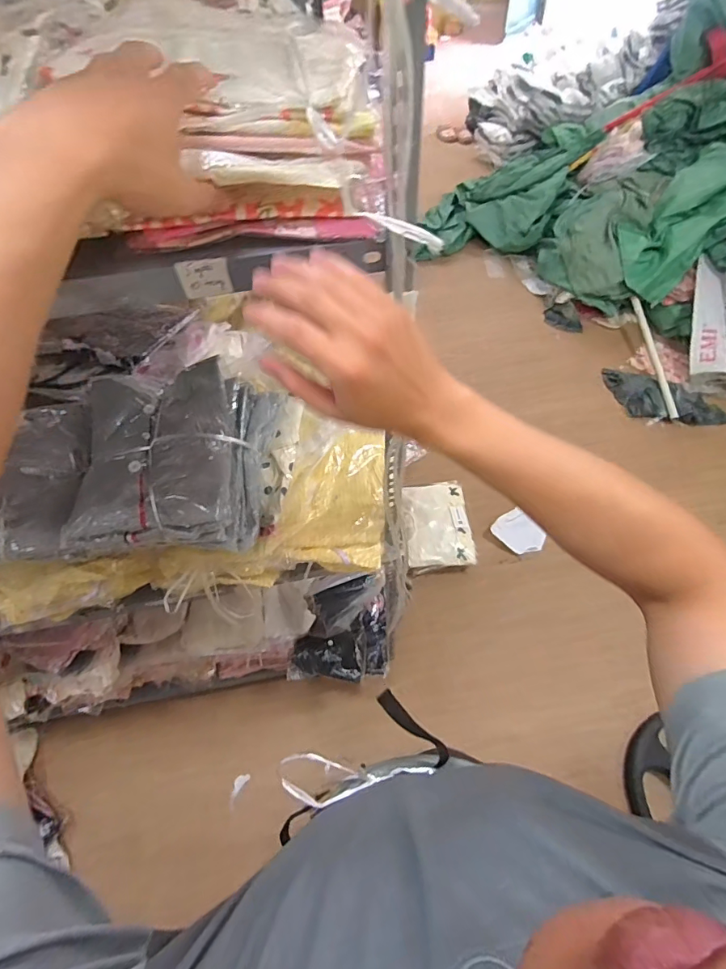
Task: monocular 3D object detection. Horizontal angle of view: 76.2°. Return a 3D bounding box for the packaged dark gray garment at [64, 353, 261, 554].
[{"bbox_3d":[-0.302,-0.037,0.702,0.264,0.120,0.256,-4,56,0],"label":"packaged dark gray garment"}]

